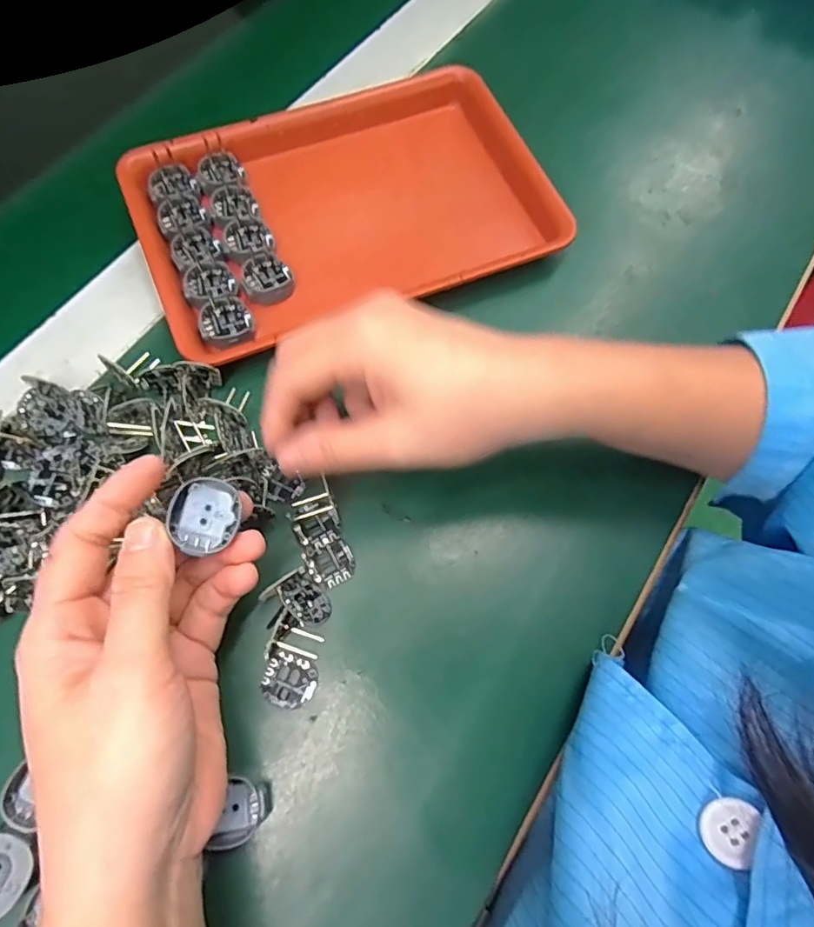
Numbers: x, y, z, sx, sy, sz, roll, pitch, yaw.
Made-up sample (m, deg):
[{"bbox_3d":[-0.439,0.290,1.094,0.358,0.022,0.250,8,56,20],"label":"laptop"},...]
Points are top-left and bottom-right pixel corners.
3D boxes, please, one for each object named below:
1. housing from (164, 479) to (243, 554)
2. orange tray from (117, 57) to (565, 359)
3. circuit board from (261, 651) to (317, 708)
[{"bbox_3d":[-0.076,0.019,0.208,0.025,0.012,0.025,-13,90,-19],"label":"housing"},{"bbox_3d":[-0.037,-0.155,0.332,0.231,0.028,0.146,-22,72,-10],"label":"orange tray"},{"bbox_3d":[-0.052,0.097,0.245,0.024,0.004,0.023,19,70,5],"label":"circuit board"}]

